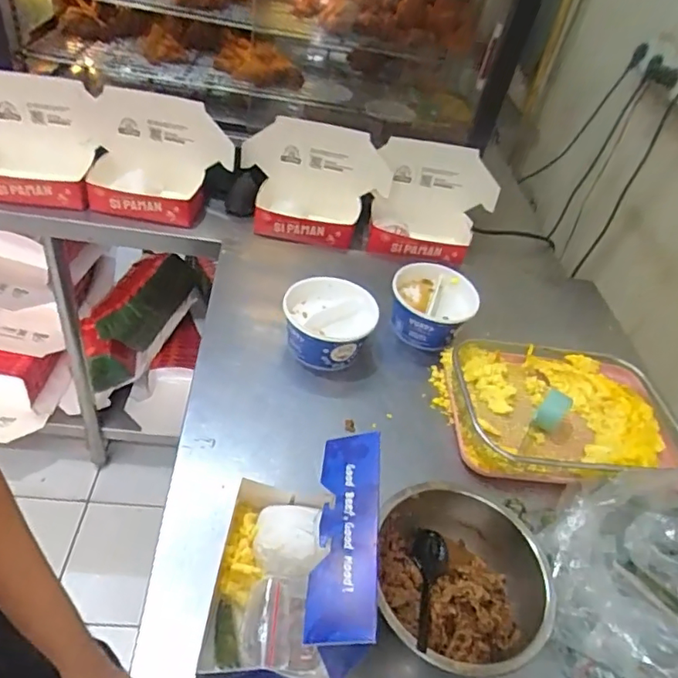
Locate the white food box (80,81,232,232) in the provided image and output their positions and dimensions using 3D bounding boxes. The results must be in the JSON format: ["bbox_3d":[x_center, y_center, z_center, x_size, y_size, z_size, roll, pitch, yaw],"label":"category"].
[{"bbox_3d":[-0.326,-0.315,0.952,0.253,0.149,0.159,12,43,-1],"label":"white food box"}]

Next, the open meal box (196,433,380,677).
[{"bbox_3d":[-0.042,0.189,0.465,0.119,0.154,0.178,9,43,-4],"label":"open meal box"}]

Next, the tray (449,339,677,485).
[{"bbox_3d":[0.293,0.095,0.709,0.300,0.048,0.216,10,43,-4],"label":"tray"}]

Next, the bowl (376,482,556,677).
[{"bbox_3d":[0.110,0.227,0.502,0.168,0.069,0.163,7,43,-7],"label":"bowl"}]

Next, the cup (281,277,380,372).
[{"bbox_3d":[-0.014,-0.020,0.741,0.122,0.063,0.113,7,43,-7],"label":"cup"}]

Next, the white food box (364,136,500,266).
[{"bbox_3d":[0.164,-0.239,0.990,0.218,0.165,0.163,19,43,7],"label":"white food box"}]

